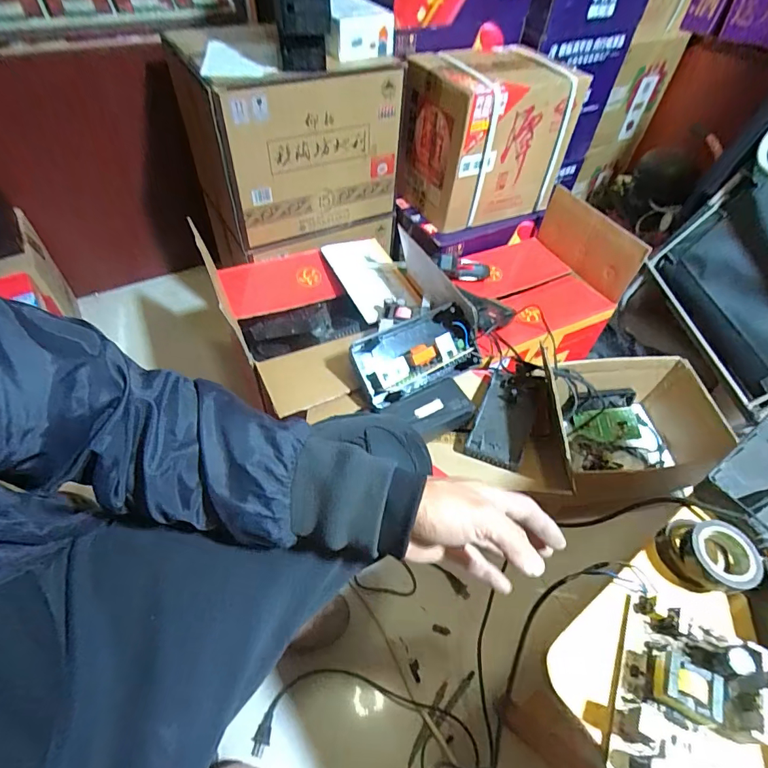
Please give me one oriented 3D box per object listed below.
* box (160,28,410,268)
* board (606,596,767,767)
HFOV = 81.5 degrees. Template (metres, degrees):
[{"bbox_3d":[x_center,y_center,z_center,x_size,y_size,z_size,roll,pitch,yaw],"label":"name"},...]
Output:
[{"bbox_3d":[-0.198,-0.509,0.971,0.385,0.376,0.279,-23,57,-21],"label":"box"},{"bbox_3d":[0.196,0.206,0.285,0.078,0.031,0.117,23,54,14],"label":"board"}]

